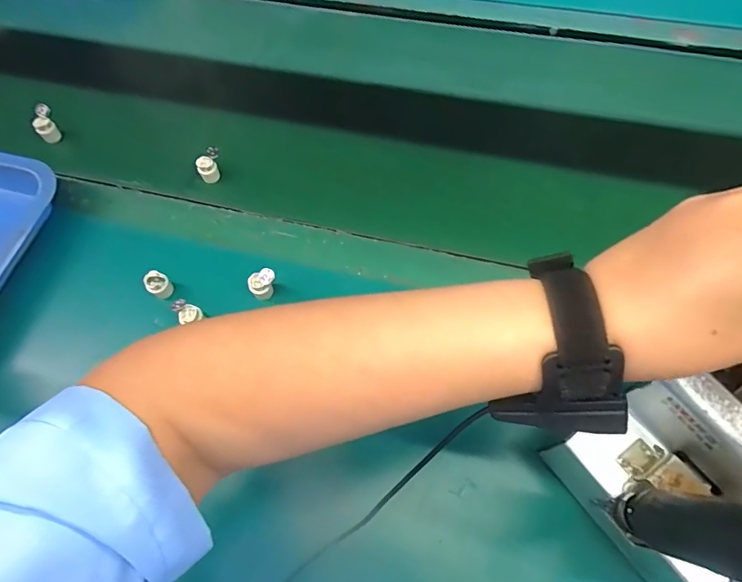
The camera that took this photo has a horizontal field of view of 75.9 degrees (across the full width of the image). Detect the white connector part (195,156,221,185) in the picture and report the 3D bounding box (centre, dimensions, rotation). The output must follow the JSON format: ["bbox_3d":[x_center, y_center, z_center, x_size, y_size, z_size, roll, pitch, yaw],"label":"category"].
[{"bbox_3d":[-0.189,-0.141,0.554,0.021,0.034,0.016,-22,63,-8],"label":"white connector part"}]

